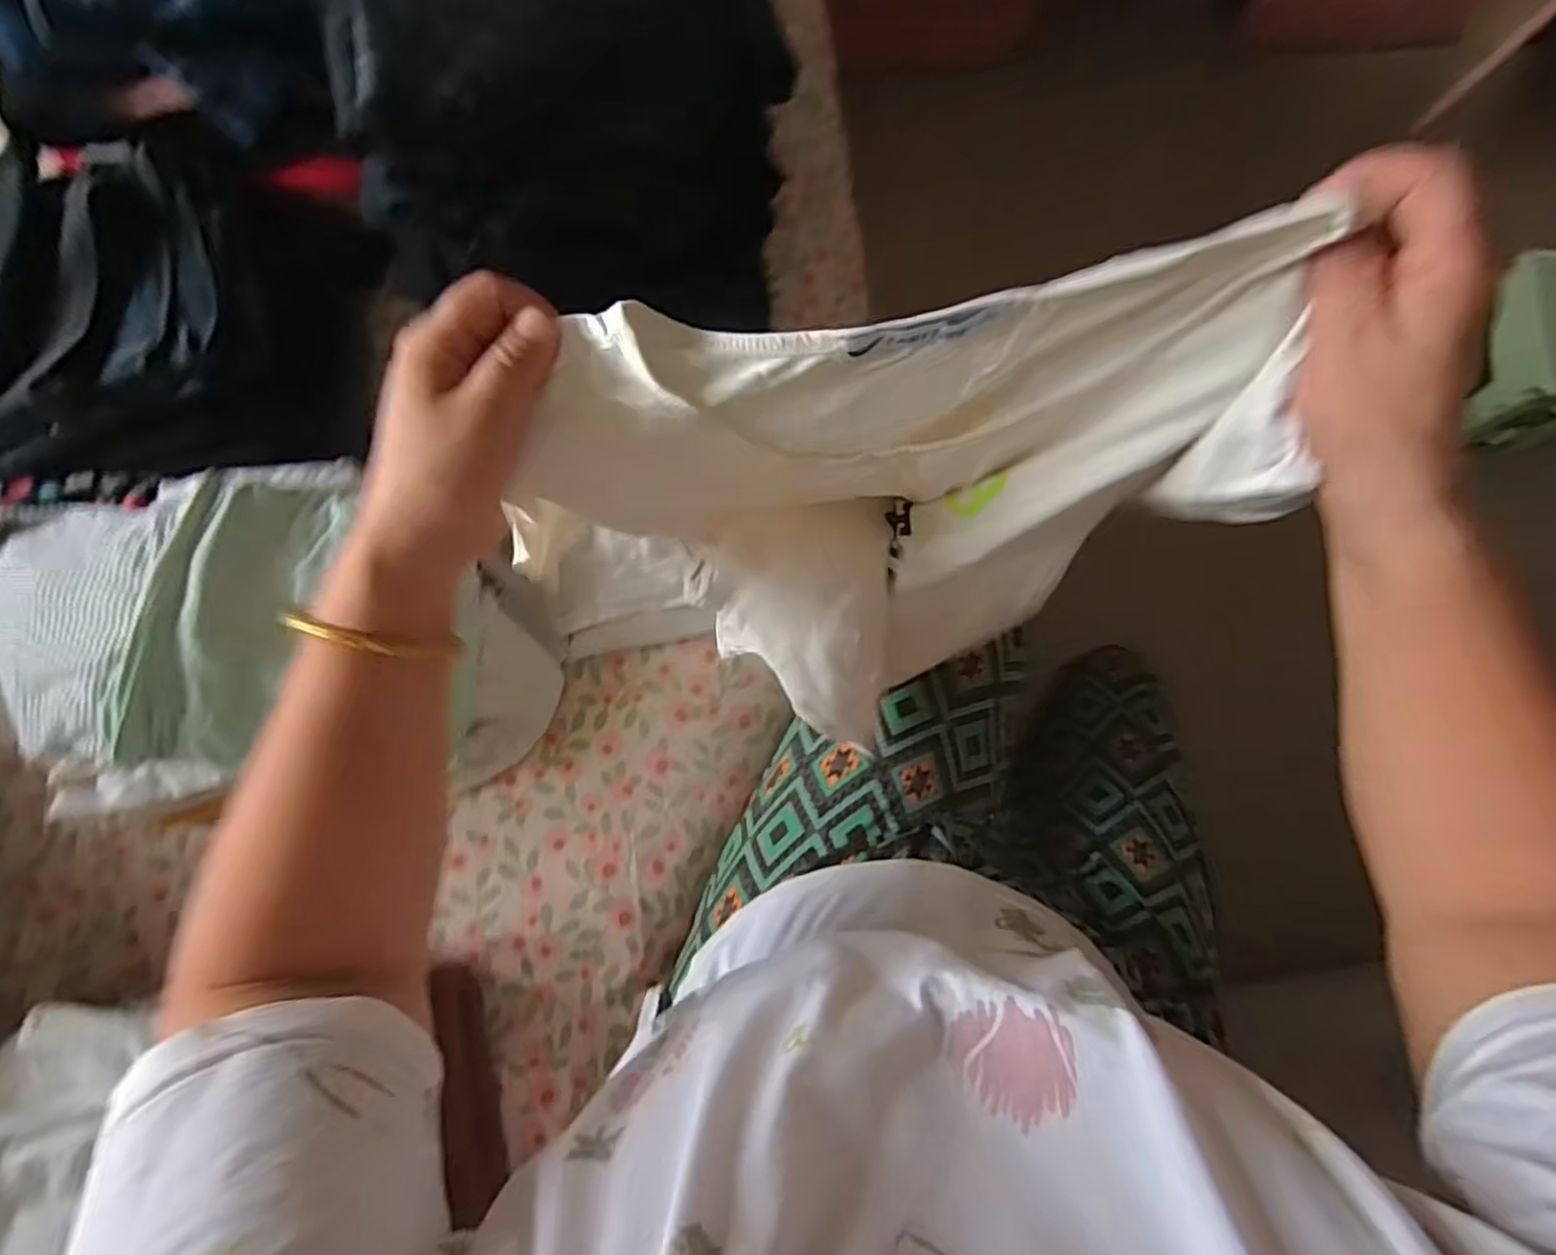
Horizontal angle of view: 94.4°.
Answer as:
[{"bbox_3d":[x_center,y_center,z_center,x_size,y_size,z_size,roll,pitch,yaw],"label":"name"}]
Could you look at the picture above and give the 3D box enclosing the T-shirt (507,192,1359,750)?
[{"bbox_3d":[0.065,-0.044,0.360,0.271,0.240,0.146,-4,83,-5],"label":"T-shirt"}]

